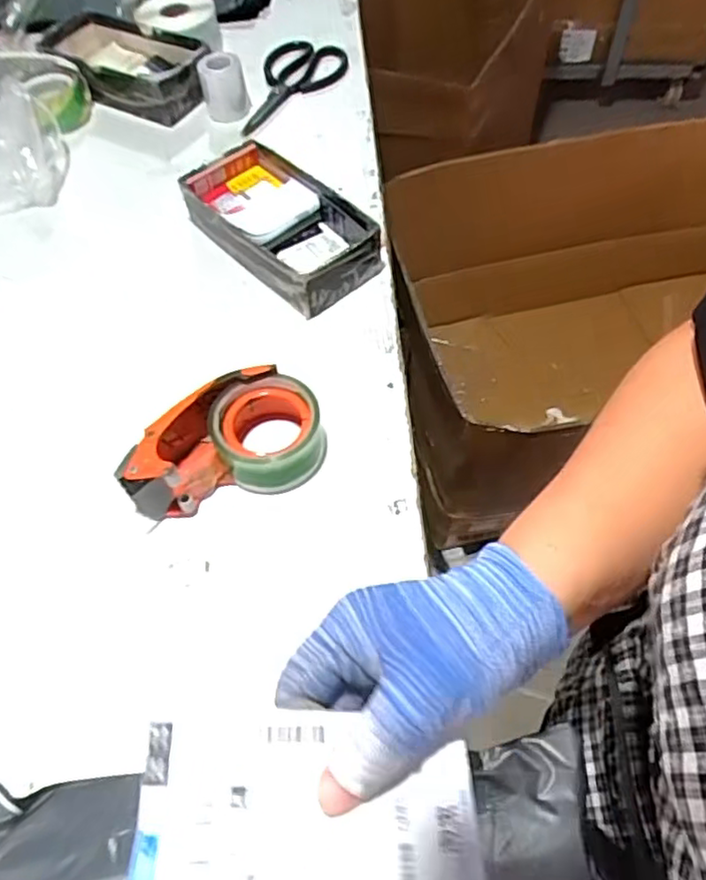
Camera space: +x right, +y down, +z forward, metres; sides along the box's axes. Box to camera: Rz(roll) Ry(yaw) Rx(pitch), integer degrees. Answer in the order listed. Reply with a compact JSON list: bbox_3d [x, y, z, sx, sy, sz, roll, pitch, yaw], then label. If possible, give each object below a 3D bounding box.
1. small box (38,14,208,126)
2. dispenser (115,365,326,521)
[{"bbox_3d":[-0.312,-0.500,0.870,0.267,0.055,0.110,27,62,19],"label":"small box"},{"bbox_3d":[-0.106,0.003,0.538,0.160,0.062,0.099,-12,57,-5],"label":"dispenser"}]

